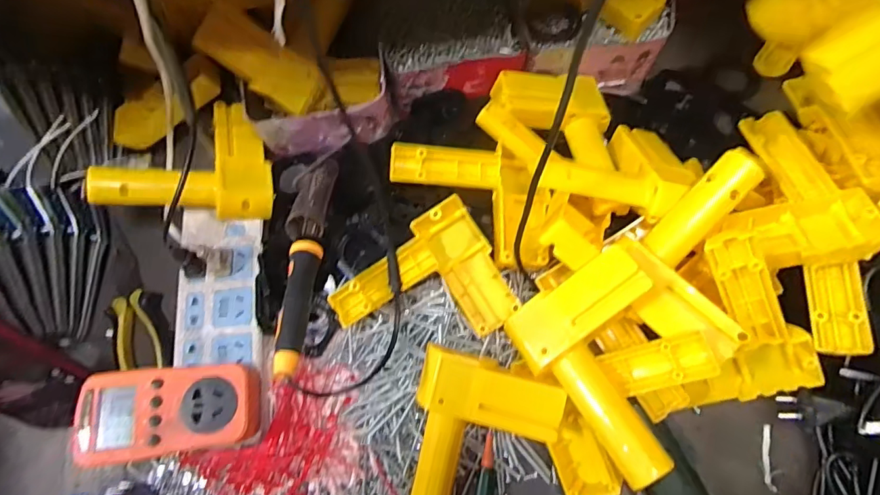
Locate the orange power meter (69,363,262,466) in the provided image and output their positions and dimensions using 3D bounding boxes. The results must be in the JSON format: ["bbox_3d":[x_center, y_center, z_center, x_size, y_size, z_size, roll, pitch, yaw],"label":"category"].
[{"bbox_3d":[-0.212,0.132,0.374,0.130,0.038,0.072,-7,73,0],"label":"orange power meter"}]

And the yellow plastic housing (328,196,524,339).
[{"bbox_3d":[-0.010,0.041,0.411,0.146,0.033,0.112,-35,75,-8],"label":"yellow plastic housing"}]

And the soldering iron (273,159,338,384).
[{"bbox_3d":[-0.108,0.003,0.380,0.029,0.018,0.210,-4,50,1],"label":"soldering iron"}]

